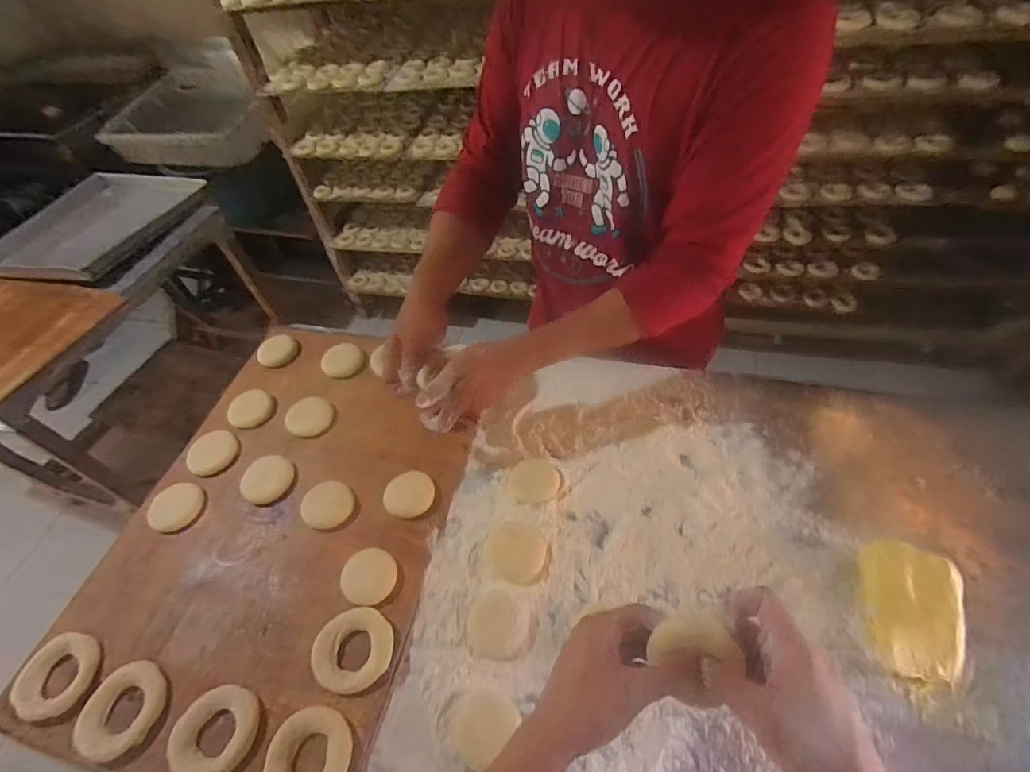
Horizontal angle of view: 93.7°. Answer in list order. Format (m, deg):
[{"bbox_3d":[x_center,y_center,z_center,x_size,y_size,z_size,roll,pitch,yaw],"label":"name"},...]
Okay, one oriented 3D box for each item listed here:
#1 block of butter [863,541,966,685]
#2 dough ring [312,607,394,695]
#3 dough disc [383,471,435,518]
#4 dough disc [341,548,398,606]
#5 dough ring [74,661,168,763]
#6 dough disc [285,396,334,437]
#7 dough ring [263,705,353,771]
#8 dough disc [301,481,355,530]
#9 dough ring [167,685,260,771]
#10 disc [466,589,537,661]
[{"bbox_3d":[0.396,0.223,0.486,0.090,0.035,0.126,9,53,14],"label":"block of butter"},{"bbox_3d":[-0.175,0.286,0.523,0.082,0.019,0.079,-4,52,5],"label":"dough ring"},{"bbox_3d":[-0.138,0.142,0.635,0.061,0.012,0.063,-4,52,5],"label":"dough disc"},{"bbox_3d":[-0.172,0.225,0.571,0.064,0.011,0.063,-4,52,5],"label":"dough disc"},{"bbox_3d":[-0.412,0.340,0.507,0.071,0.025,0.085,6,53,13],"label":"dough ring"},{"bbox_3d":[-0.304,0.043,0.714,0.065,0.011,0.067,-4,52,5],"label":"dough disc"},{"bbox_3d":[-0.197,0.356,0.463,0.072,0.022,0.079,-4,52,5],"label":"dough ring"},{"bbox_3d":[-0.242,0.152,0.623,0.061,0.007,0.070,-38,56,-20],"label":"dough disc"},{"bbox_3d":[-0.296,0.341,0.476,0.075,0.013,0.079,-4,52,5],"label":"dough ring"},{"bbox_3d":[-0.015,0.262,0.528,0.074,0.014,0.063,6,53,13],"label":"disc"}]

